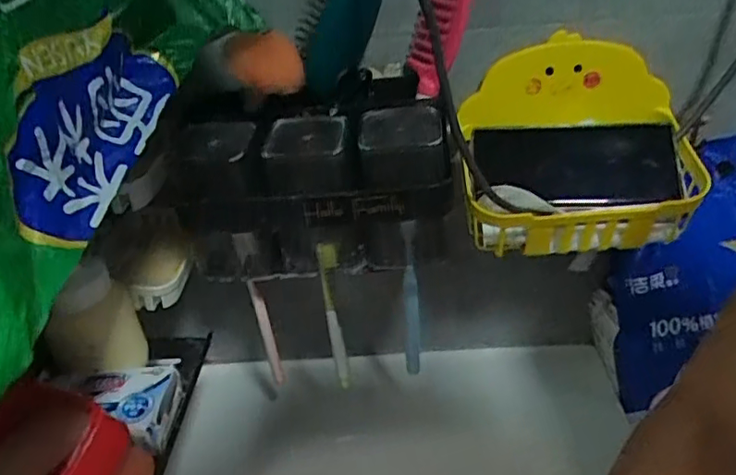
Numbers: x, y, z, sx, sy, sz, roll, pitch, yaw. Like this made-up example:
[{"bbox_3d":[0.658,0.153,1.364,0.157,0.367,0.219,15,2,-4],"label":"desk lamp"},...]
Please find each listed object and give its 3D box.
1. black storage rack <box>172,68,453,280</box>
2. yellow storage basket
[{"bbox_3d":[-0.040,-0.048,0.479,0.210,0.135,0.132,-7,30,-3],"label":"black storage rack"},{"bbox_3d":[0.177,-0.072,0.481,0.195,0.138,0.127,-7,30,-2],"label":"yellow storage basket"}]

